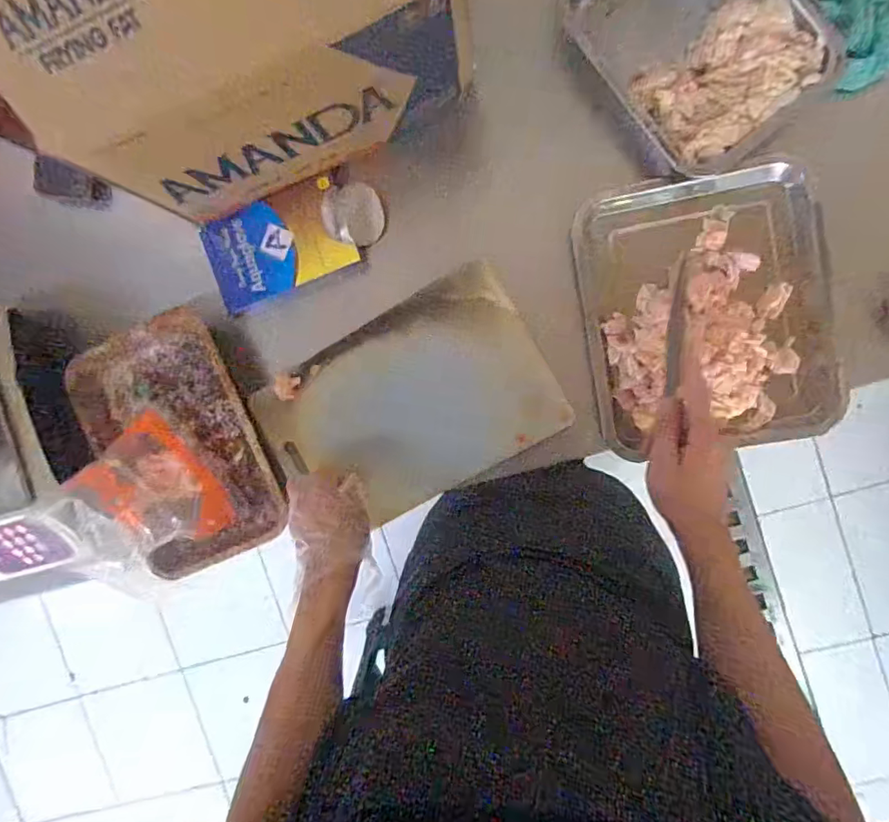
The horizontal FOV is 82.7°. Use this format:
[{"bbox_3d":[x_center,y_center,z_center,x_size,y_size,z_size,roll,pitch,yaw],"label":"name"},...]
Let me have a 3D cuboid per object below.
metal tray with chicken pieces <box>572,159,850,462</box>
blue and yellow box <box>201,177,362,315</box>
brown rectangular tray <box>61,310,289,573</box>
[{"bbox_3d":[0.285,-0.108,0.542,0.252,0.068,0.292,-6,94,8],"label":"metal tray with chicken pieces"},{"bbox_3d":[-0.202,-0.198,0.609,0.173,0.030,0.104,-19,92,9],"label":"blue and yellow box"},{"bbox_3d":[-0.336,0.039,0.653,0.209,0.054,0.316,-24,91,9],"label":"brown rectangular tray"}]

